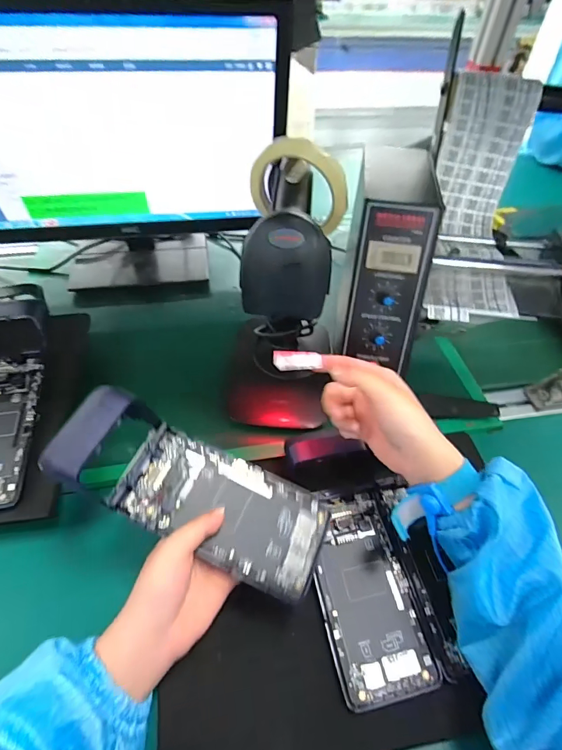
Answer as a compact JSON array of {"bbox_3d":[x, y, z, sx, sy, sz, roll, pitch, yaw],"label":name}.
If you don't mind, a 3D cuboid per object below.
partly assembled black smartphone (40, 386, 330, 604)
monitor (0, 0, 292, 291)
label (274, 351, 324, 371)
[{"bbox_3d":[-0.067,0.092,0.326,0.217,0.035,0.082,30,51,-4],"label":"partly assembled black smartphone"},{"bbox_3d":[-0.218,-0.278,0.553,0.437,0.355,0.141,-6,49,-6],"label":"monitor"},{"bbox_3d":[0.014,-0.014,0.364,0.041,0.006,0.022,-4,49,-5],"label":"label"}]

